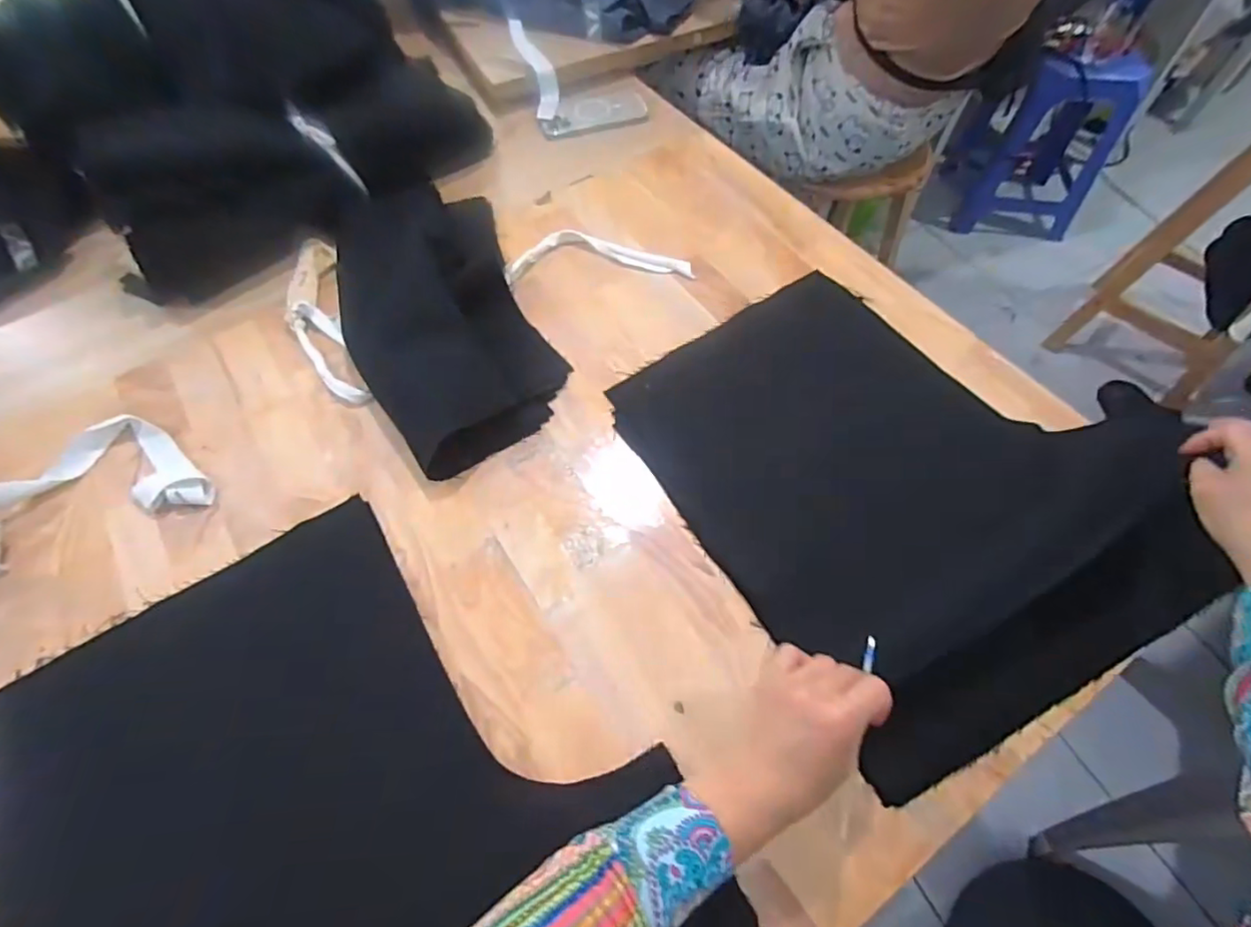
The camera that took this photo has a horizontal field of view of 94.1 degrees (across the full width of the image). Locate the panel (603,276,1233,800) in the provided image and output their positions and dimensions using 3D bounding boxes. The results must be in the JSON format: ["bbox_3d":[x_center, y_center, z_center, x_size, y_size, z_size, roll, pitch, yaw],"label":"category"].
[{"bbox_3d":[0.240,-0.005,0.528,0.357,0.125,0.458,-29,69,-12],"label":"panel"}]

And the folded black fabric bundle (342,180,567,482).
[{"bbox_3d":[-0.199,-0.168,0.629,0.191,0.071,0.363,-22,62,-11],"label":"folded black fabric bundle"}]

